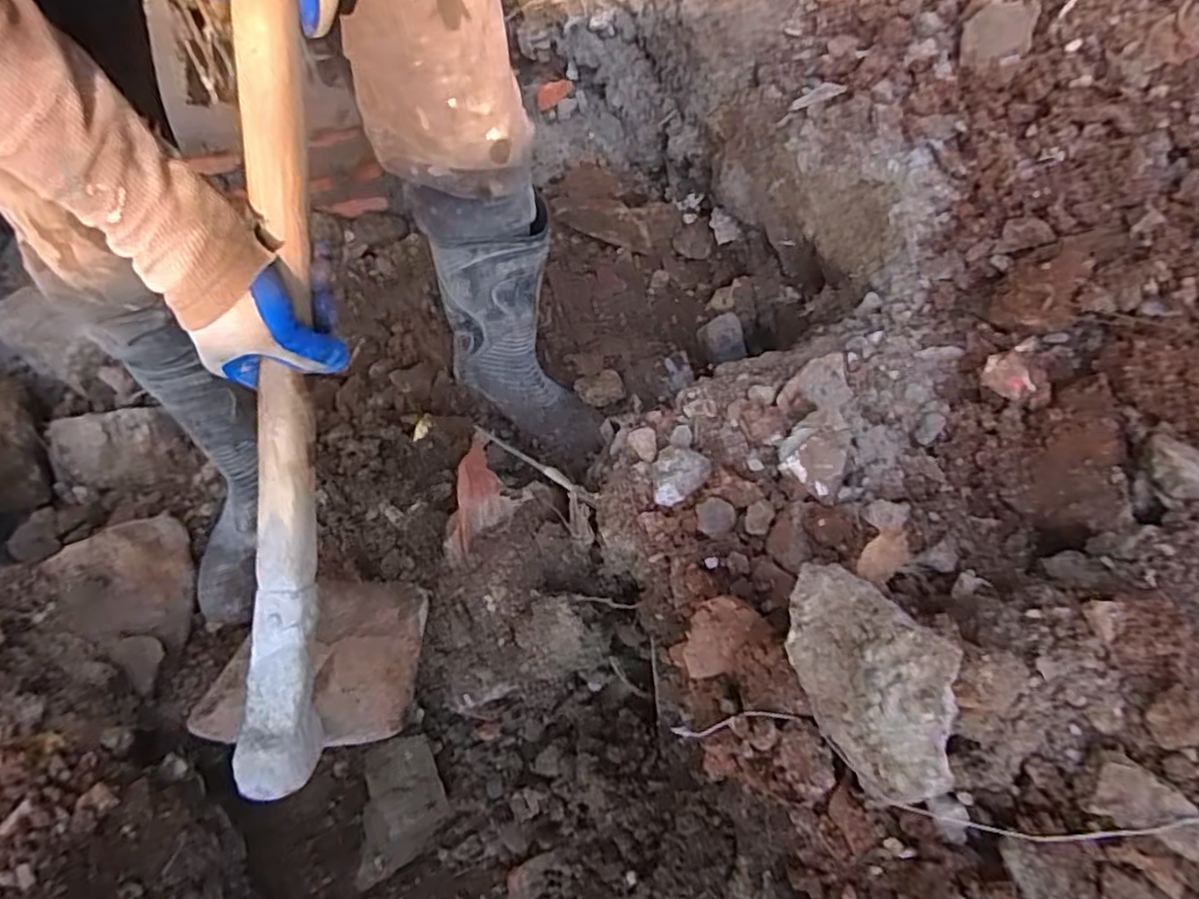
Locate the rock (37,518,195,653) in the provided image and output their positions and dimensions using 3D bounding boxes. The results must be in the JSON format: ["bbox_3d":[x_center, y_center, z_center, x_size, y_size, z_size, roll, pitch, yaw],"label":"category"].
[{"bbox_3d":[-0.540,0.161,0.797,0.118,0.085,0.175,-31,71,-13],"label":"rock"}]

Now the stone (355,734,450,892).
[{"bbox_3d":[-0.196,0.353,0.691,0.083,0.048,0.122,-8,68,-4],"label":"stone"}]

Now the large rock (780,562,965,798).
[{"bbox_3d":[0.164,0.135,0.422,0.058,0.088,0.142,-17,69,-8],"label":"large rock"}]

